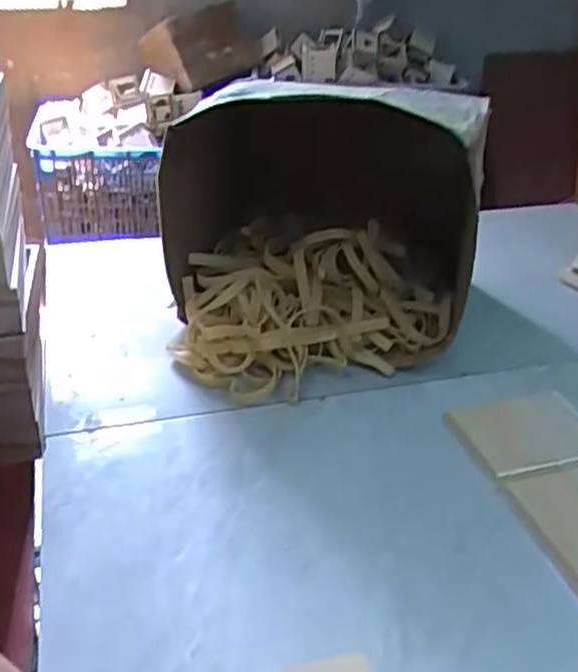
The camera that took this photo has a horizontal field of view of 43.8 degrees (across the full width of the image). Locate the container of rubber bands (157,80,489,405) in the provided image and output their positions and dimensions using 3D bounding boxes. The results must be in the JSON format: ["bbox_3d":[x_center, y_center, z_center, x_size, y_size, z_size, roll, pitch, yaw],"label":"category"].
[{"bbox_3d":[0.038,-0.119,0.733,0.320,0.240,0.265,-4,31,-7],"label":"container of rubber bands"}]

